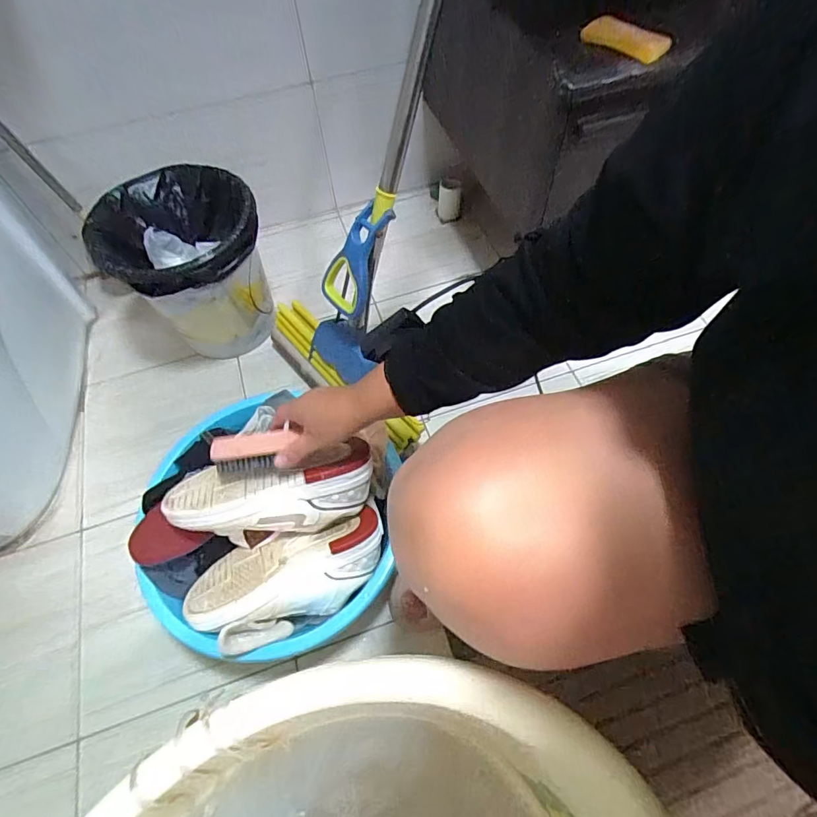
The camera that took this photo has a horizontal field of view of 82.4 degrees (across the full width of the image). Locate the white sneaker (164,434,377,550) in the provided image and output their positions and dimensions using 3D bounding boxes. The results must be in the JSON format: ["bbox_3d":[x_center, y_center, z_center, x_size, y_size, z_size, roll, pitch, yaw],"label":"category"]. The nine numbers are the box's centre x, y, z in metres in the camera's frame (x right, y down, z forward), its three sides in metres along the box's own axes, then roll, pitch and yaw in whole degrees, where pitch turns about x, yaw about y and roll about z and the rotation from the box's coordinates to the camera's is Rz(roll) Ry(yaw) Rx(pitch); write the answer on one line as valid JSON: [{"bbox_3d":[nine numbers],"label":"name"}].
[{"bbox_3d":[-0.169,0.107,0.596,0.245,0.092,0.089,-10,59,-5],"label":"white sneaker"}]

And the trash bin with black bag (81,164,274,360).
[{"bbox_3d":[-0.375,-0.235,0.854,0.254,0.274,0.236,-11,59,-5],"label":"trash bin with black bag"}]

